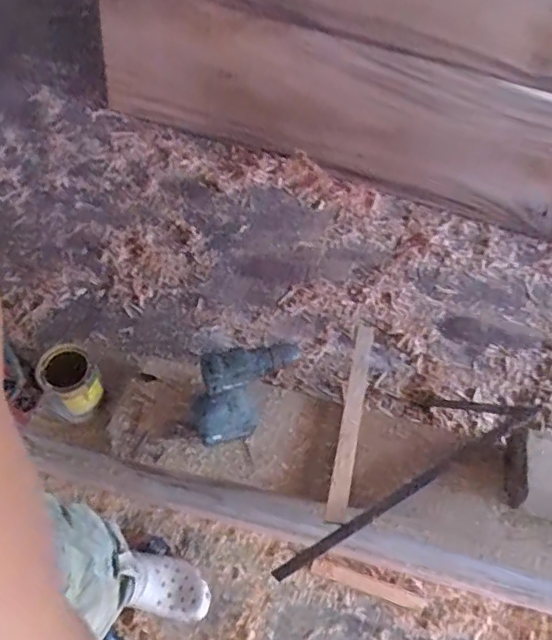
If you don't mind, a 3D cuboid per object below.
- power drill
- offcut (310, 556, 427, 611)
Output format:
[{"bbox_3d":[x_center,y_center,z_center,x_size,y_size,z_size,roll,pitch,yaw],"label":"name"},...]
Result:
[{"bbox_3d":[-0.057,0.132,0.969,0.183,0.265,0.069,-7,60,-7],"label":"power drill"},{"bbox_3d":[0.200,0.580,1.247,0.252,0.013,0.034,18,60,10],"label":"offcut"}]

